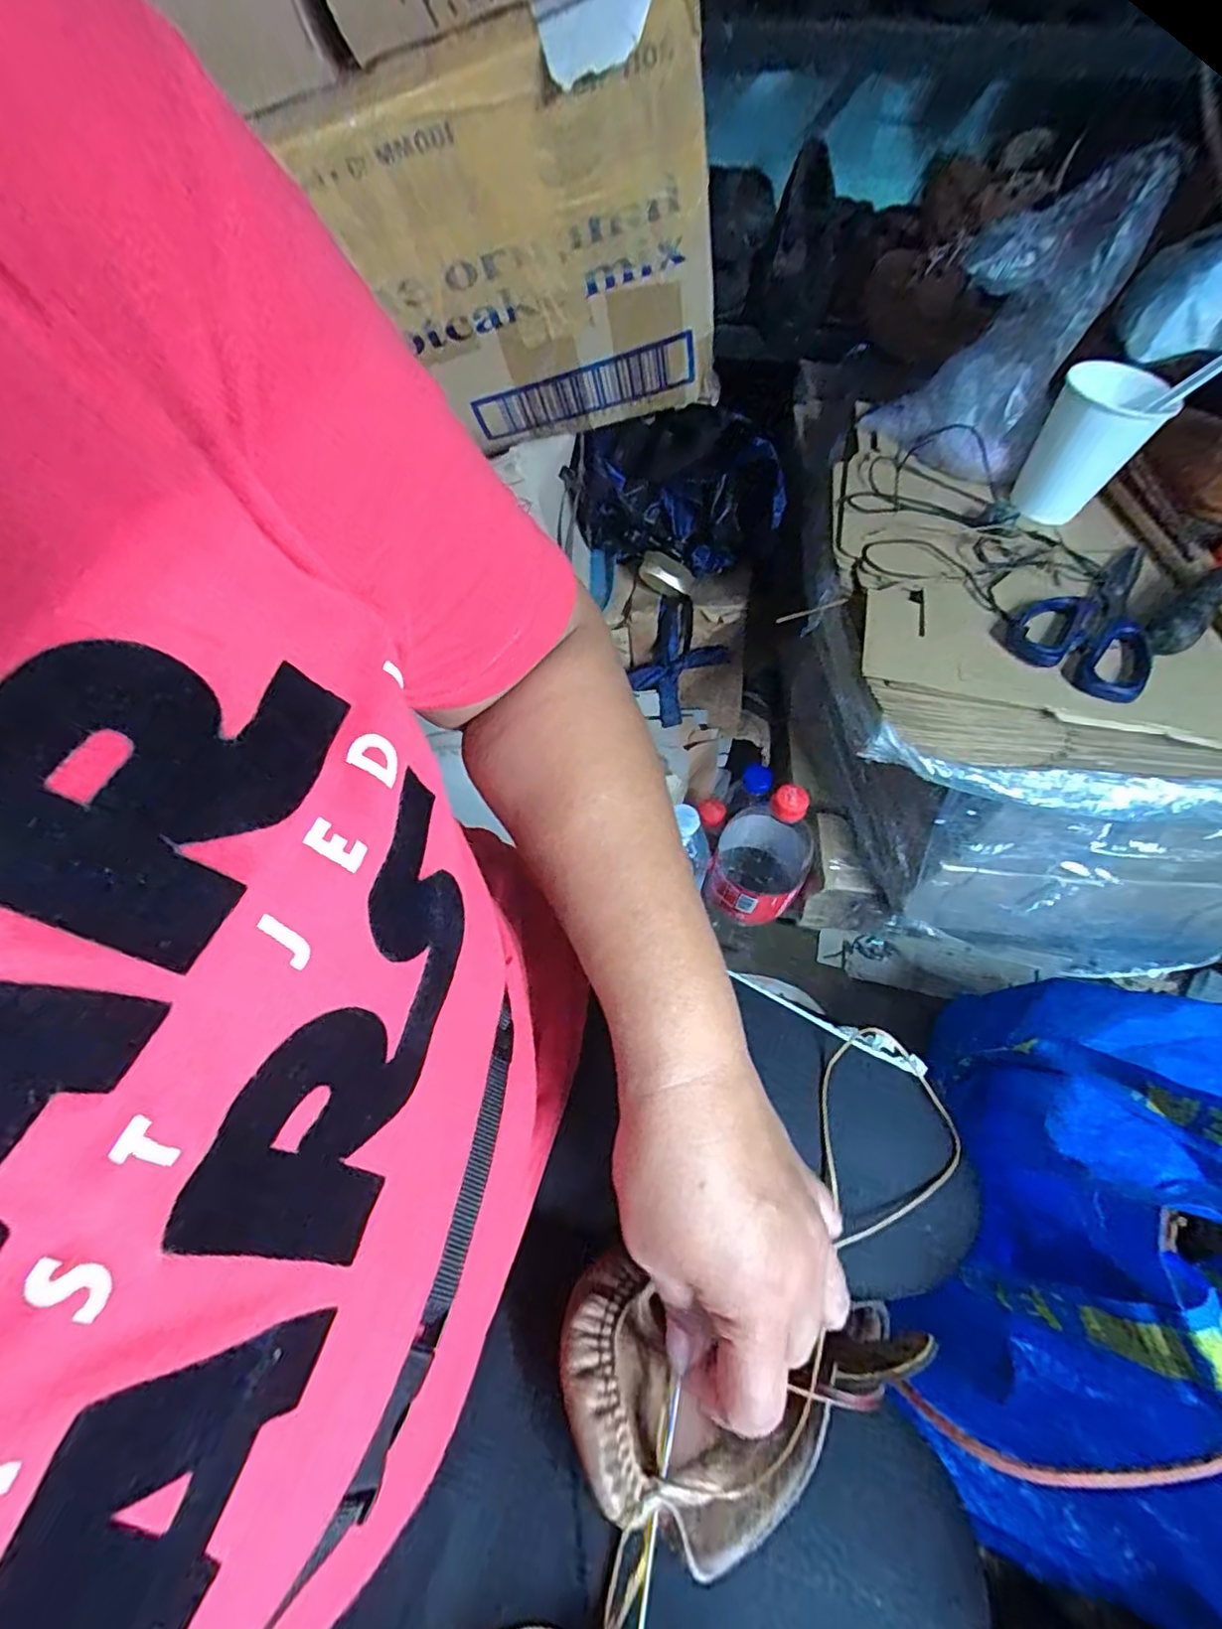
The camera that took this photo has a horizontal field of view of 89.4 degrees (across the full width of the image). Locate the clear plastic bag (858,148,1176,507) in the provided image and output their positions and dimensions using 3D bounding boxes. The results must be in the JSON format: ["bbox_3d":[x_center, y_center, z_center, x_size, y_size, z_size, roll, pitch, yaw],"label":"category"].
[{"bbox_3d":[0.291,-0.366,0.464,0.126,0.178,0.091,34,63,20],"label":"clear plastic bag"}]

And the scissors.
[{"bbox_3d":[0.337,-0.138,0.421,0.082,0.011,0.149,37,64,21],"label":"scissors"}]

